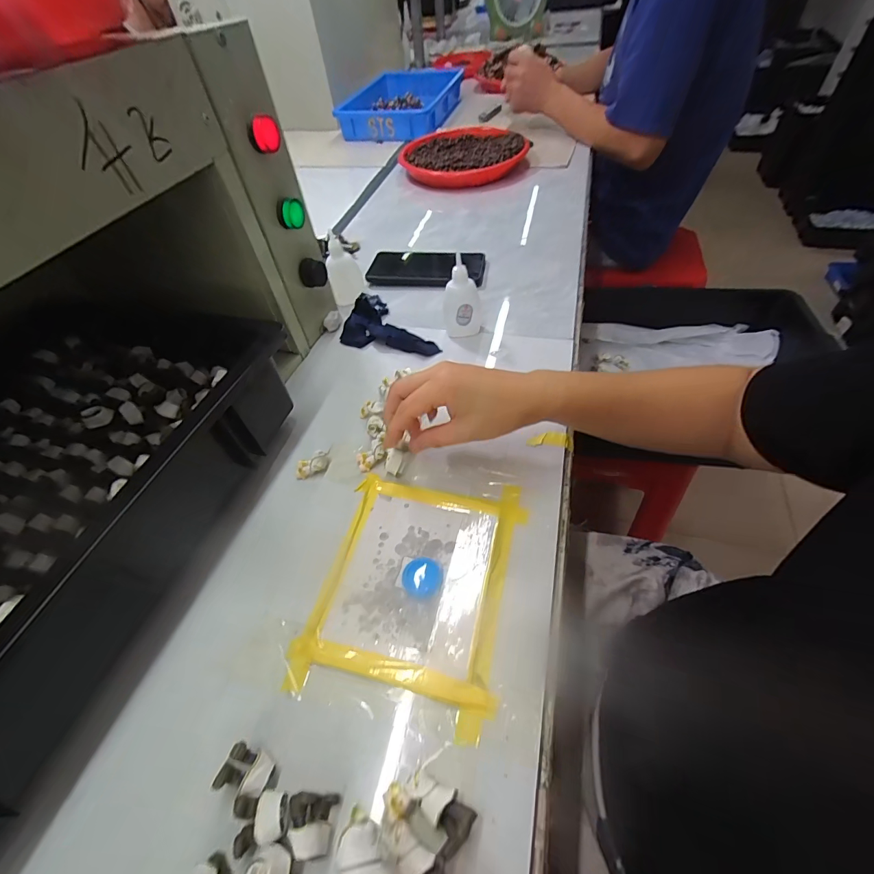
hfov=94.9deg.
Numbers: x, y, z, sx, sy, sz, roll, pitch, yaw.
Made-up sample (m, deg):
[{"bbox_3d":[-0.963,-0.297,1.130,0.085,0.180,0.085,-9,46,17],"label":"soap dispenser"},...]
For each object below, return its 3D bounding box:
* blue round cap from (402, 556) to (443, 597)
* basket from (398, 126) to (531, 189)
[{"bbox_3d":[-0.011,0.106,0.304,0.030,0.007,0.027,8,53,11],"label":"blue round cap"},{"bbox_3d":[0.056,-0.566,0.805,0.245,0.036,0.236,9,54,12],"label":"basket"}]

